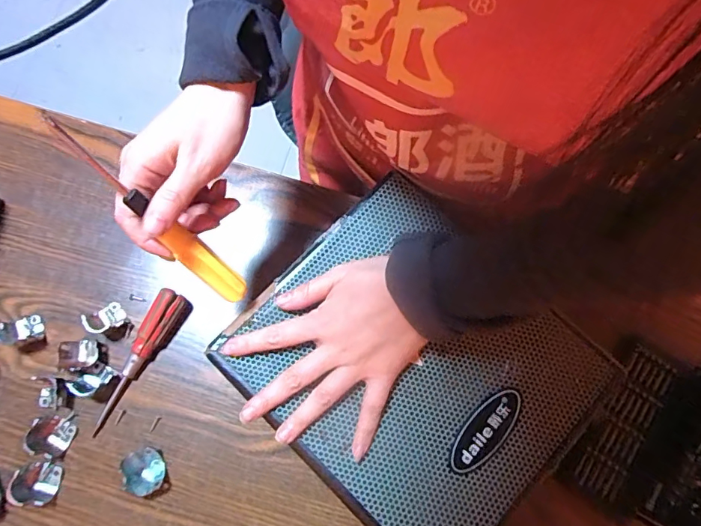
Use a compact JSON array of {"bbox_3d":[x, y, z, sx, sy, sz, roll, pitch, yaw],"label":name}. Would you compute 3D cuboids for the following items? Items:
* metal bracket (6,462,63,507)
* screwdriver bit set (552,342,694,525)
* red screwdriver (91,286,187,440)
[{"bbox_3d":[-0.259,0.182,0.386,0.026,0.029,0.030,12,77,5],"label":"metal bracket"},{"bbox_3d":[0.240,0.142,0.410,0.063,0.013,0.145,31,79,9],"label":"screwdriver bit set"},{"bbox_3d":[-0.189,0.087,0.414,0.025,0.020,0.133,25,78,8],"label":"red screwdriver"}]

